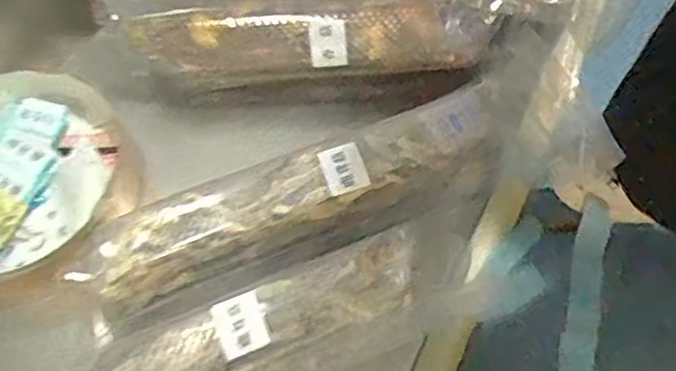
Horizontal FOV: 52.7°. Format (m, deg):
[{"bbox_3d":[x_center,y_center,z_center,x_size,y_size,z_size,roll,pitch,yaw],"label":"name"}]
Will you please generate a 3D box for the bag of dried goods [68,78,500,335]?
[{"bbox_3d":[-0.033,0.011,0.518,0.328,0.049,0.069,-22,63,-8],"label":"bag of dried goods"}]

